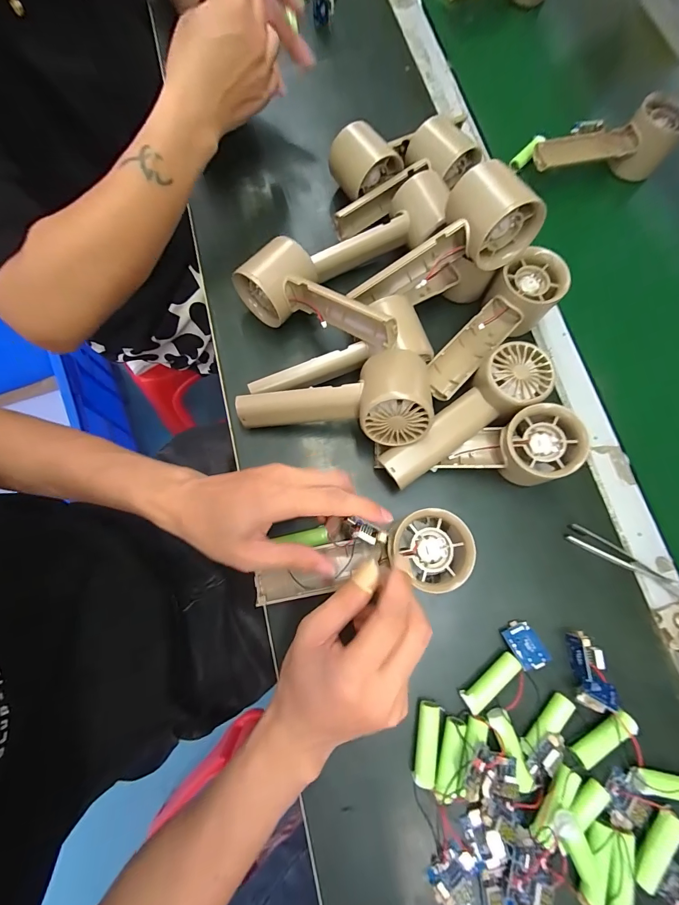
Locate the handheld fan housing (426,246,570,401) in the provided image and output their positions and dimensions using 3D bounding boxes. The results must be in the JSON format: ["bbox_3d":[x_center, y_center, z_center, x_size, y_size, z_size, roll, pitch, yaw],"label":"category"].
[{"bbox_3d":[0.133,-0.108,0.324,0.053,0.041,0.151,42,80,8],"label":"handheld fan housing"}]

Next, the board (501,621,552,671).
[{"bbox_3d":[0.141,0.146,0.284,0.023,0.004,0.032,-22,52,0],"label":"board"}]

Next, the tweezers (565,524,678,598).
[{"bbox_3d":[0.239,0.090,0.308,0.103,0.013,0.016,28,78,5],"label":"tweezers"}]

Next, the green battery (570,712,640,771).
[{"bbox_3d":[0.192,0.208,0.271,0.051,0.011,0.015,-34,80,-8],"label":"green battery"}]

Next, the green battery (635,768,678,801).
[{"bbox_3d":[0.235,0.237,0.265,0.054,0.016,0.013,12,77,2],"label":"green battery"}]

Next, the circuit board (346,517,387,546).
[{"bbox_3d":[0.018,0.054,0.249,0.028,0.006,0.012,23,77,-15],"label":"circuit board"}]

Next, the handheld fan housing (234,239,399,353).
[{"bbox_3d":[-0.015,-0.133,0.320,0.156,0.056,0.062,30,78,20],"label":"handheld fan housing"}]

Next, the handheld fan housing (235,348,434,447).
[{"bbox_3d":[-0.006,-0.040,0.299,0.154,0.054,0.069,-6,77,11],"label":"handheld fan housing"}]

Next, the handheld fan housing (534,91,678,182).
[{"bbox_3d":[0.287,-0.330,0.403,0.155,0.050,0.059,-17,78,-5],"label":"handheld fan housing"}]

